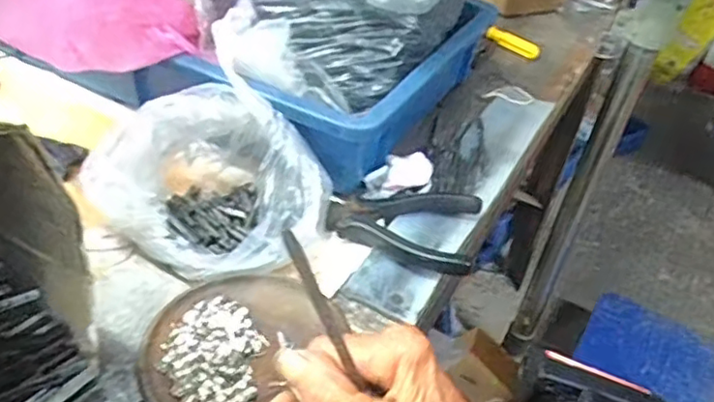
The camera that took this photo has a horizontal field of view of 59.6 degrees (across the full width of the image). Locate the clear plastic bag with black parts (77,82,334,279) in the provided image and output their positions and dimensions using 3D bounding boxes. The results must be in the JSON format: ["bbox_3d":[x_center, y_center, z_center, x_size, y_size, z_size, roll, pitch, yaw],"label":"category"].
[{"bbox_3d":[-0.090,-0.016,0.409,0.131,0.084,0.121,21,40,16],"label":"clear plastic bag with black parts"}]

